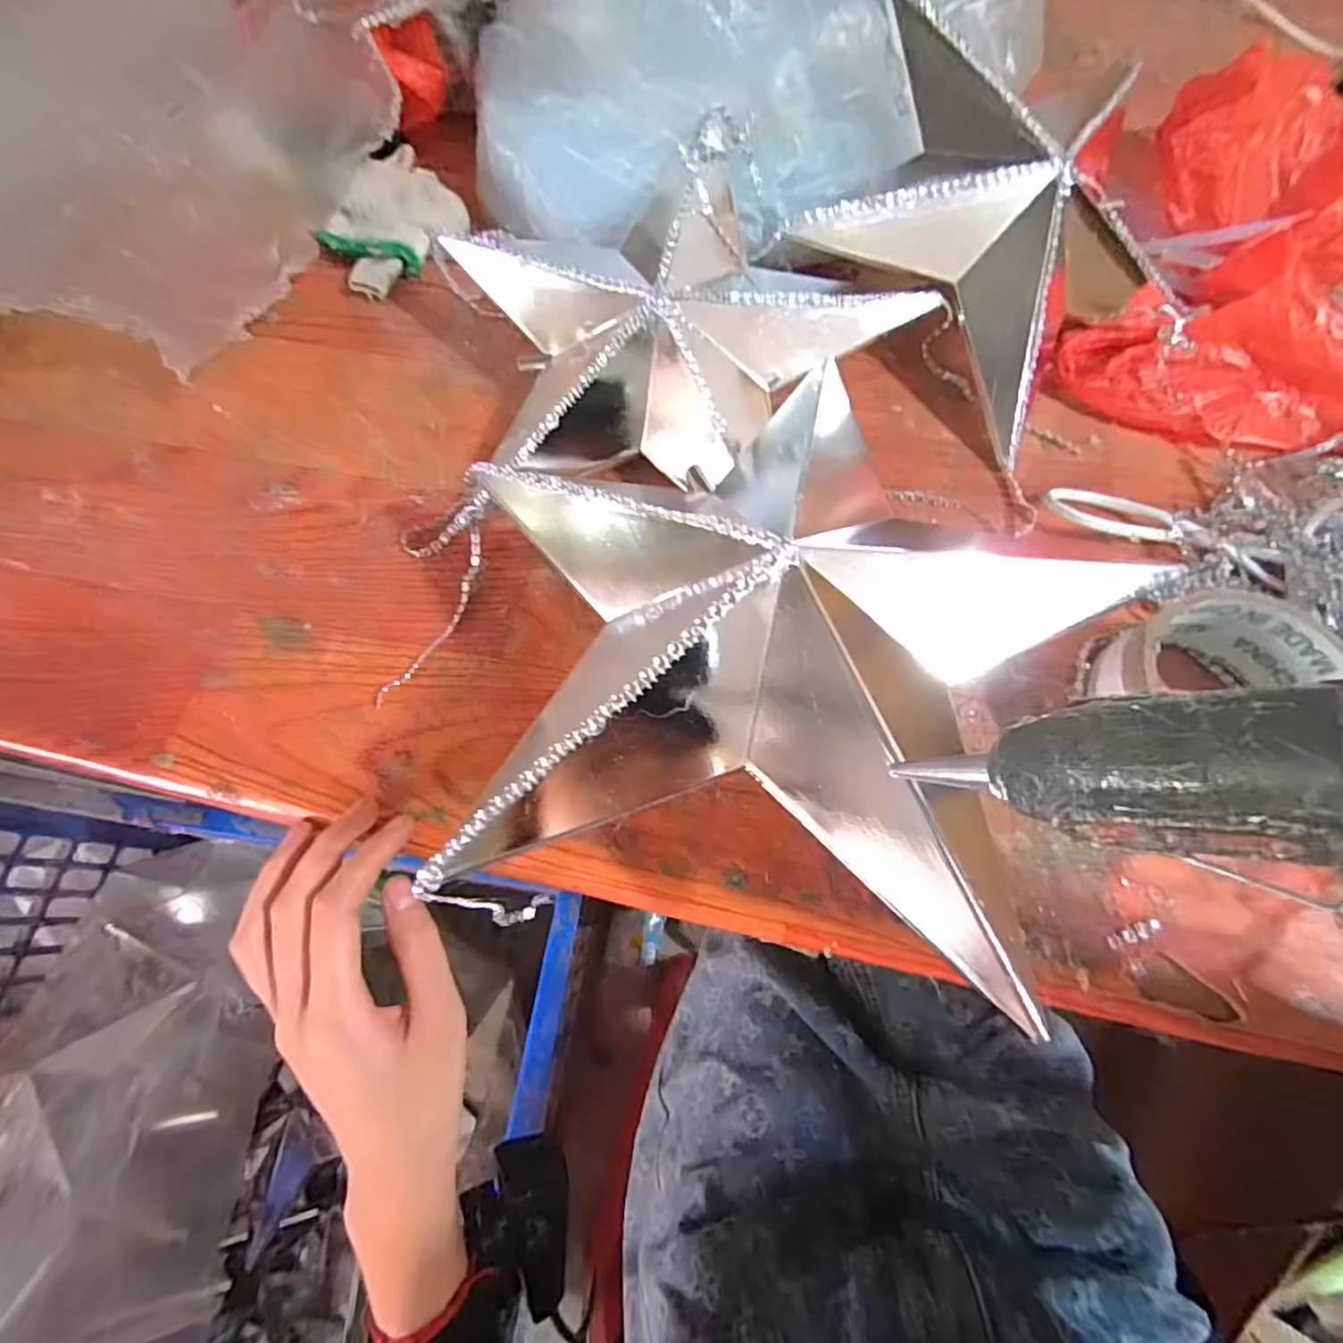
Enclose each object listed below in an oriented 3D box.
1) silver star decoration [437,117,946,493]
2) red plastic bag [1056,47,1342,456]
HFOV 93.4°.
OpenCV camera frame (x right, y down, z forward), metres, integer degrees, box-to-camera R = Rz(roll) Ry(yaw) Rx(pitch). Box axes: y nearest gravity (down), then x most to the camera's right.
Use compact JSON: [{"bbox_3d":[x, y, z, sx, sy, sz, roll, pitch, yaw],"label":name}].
[{"bbox_3d":[-0.013,-0.177,0.330,0.193,0.068,0.185,-39,71,-14],"label":"silver star decoration"},{"bbox_3d":[0.387,-0.258,0.373,0.342,0.053,0.270,-3,68,-1],"label":"red plastic bag"}]

